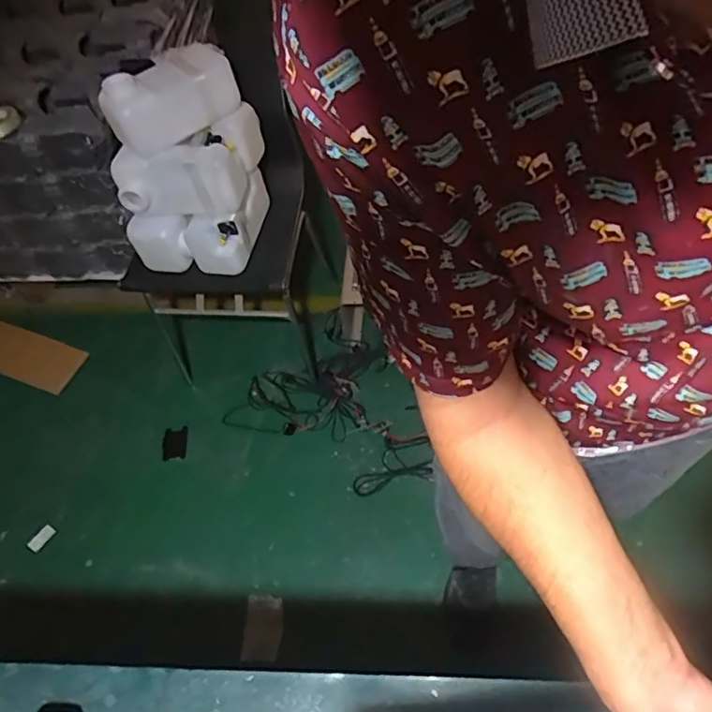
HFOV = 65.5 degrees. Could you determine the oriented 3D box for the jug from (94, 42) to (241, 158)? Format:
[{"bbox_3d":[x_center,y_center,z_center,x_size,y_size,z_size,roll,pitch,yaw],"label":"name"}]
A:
[{"bbox_3d":[-0.385,-0.546,1.141,0.171,0.119,0.274,31,62,25],"label":"jug"}]

